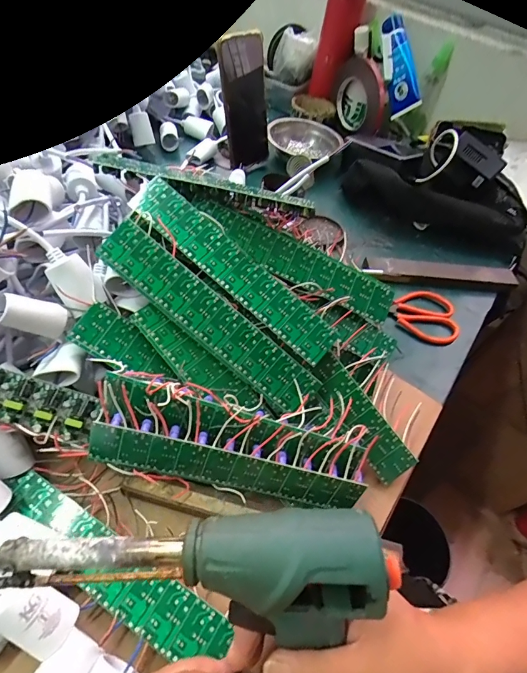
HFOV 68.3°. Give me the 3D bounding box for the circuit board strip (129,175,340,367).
[{"bbox_3d":[-0.024,-0.056,0.321,0.202,0.006,0.036,42,76,2],"label":"circuit board strip"}]

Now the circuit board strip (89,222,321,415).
[{"bbox_3d":[-0.043,-0.014,0.311,0.199,0.004,0.038,40,87,-3],"label":"circuit board strip"}]

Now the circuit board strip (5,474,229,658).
[{"bbox_3d":[-0.105,0.155,0.262,0.181,0.012,0.036,29,53,12],"label":"circuit board strip"}]

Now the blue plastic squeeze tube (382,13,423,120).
[{"bbox_3d":[0.211,-0.441,0.633,0.033,0.052,0.150,-13,88,-39],"label":"blue plastic squeeze tube"}]

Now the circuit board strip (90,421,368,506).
[{"bbox_3d":[-0.024,0.100,0.289,0.198,0.039,0.006,16,28,-10],"label":"circuit board strip"}]

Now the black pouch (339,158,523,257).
[{"bbox_3d":[0.241,-0.190,0.564,0.259,0.067,0.035,25,52,9],"label":"black pouch"}]

